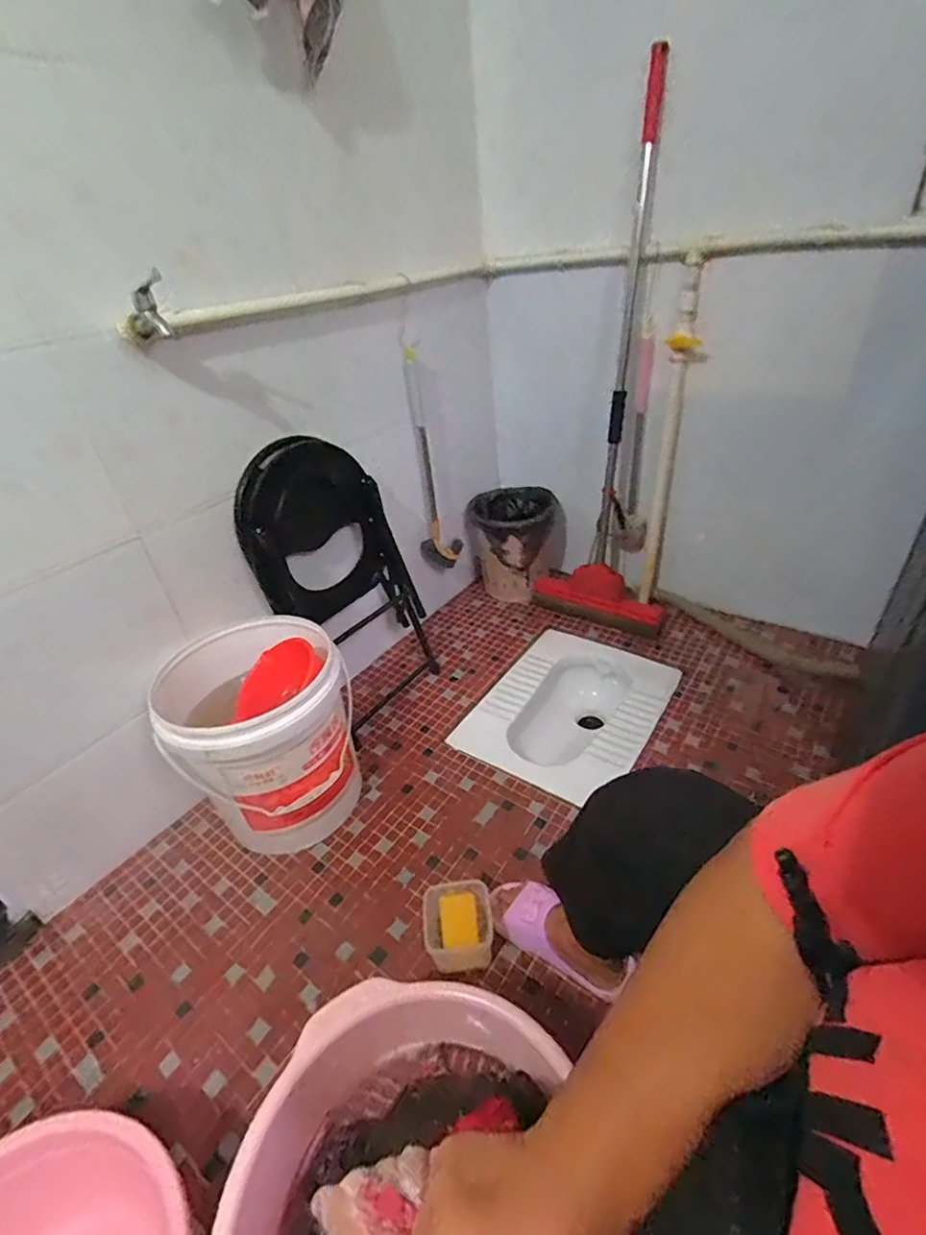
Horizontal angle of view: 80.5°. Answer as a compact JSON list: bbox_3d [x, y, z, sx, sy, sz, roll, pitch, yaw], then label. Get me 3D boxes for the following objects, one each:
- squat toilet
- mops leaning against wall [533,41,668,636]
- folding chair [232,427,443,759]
[{"bbox_3d":[0.266,0.294,1.373,0.381,0.221,0.489,19,41,31],"label":"squat toilet"},{"bbox_3d":[0.367,-0.483,1.315,0.370,1.218,0.165,18,41,31],"label":"mops leaning against wall"},{"bbox_3d":[-0.258,-0.064,1.232,0.191,0.635,0.334,13,39,26],"label":"folding chair"}]

